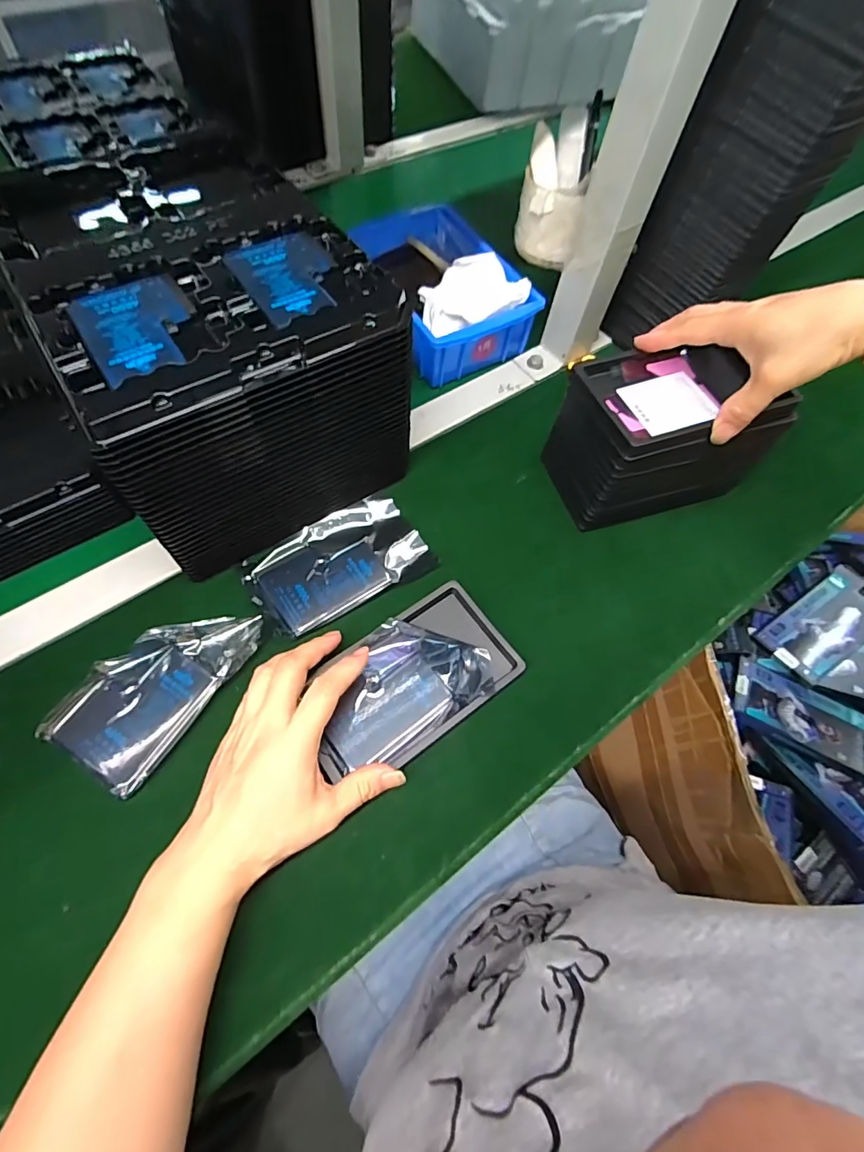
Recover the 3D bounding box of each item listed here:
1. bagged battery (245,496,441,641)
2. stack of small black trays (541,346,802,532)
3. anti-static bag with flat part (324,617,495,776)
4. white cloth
[{"bbox_3d":[-0.078,-0.012,0.409,0.142,0.006,0.084,-28,69,-17],"label":"bagged battery"},{"bbox_3d":[0.196,-0.125,0.419,0.161,0.099,0.101,-16,67,-9],"label":"stack of small black trays"},{"bbox_3d":[-0.023,0.079,0.357,0.126,0.017,0.081,-31,71,-15],"label":"anti-static bag with flat part"},{"bbox_3d":[0.032,-0.292,0.506,0.105,0.039,0.108,-31,70,-18],"label":"white cloth"}]

